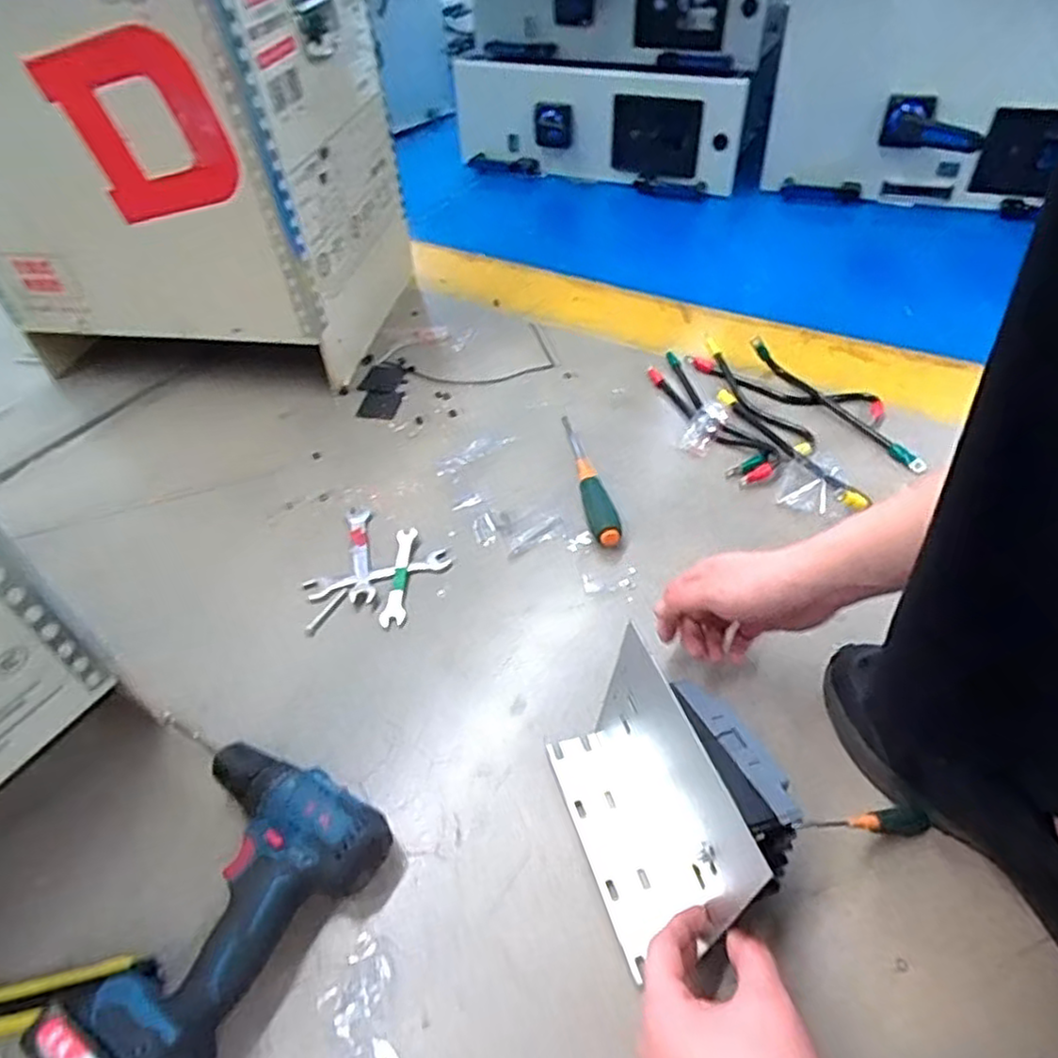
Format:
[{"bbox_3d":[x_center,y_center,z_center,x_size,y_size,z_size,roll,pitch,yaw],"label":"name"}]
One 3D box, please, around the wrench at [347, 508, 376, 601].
[{"bbox_3d":[-0.178,0.024,0.728,0.025,0.006,0.138,-12,47,-6],"label":"wrench"}]

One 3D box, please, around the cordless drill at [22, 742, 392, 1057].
[{"bbox_3d":[-0.218,0.252,0.471,0.158,0.072,0.213,24,53,25],"label":"cordless drill"}]

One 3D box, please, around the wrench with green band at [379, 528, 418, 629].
[{"bbox_3d":[-0.132,0.046,0.704,0.025,0.006,0.120,-3,46,3],"label":"wrench with green band"}]

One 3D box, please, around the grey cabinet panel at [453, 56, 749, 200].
[{"bbox_3d":[0.117,-0.779,1.343,0.580,0.189,0.146,18,51,21],"label":"grey cabinet panel"}]

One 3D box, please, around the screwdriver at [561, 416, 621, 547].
[{"bbox_3d":[0.065,-0.062,0.776,0.030,0.022,0.217,-9,46,-3],"label":"screwdriver"}]

